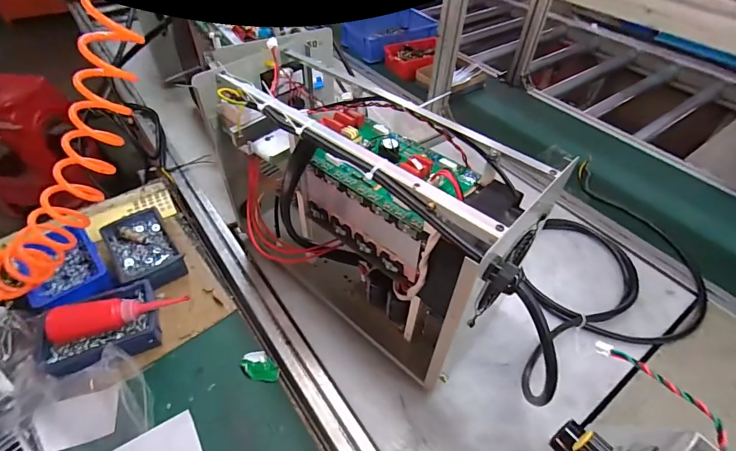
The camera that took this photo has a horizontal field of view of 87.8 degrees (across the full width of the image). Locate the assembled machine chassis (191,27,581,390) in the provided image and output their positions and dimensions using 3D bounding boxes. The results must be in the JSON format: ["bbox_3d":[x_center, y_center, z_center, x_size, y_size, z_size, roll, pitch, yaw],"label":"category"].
[{"bbox_3d":[-0.001,-0.045,0.585,0.472,0.296,0.255,32,51,25],"label":"assembled machine chassis"}]

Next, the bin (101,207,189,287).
[{"bbox_3d":[-0.371,0.043,0.637,0.092,0.047,0.161,-26,53,-27],"label":"bin"}]

